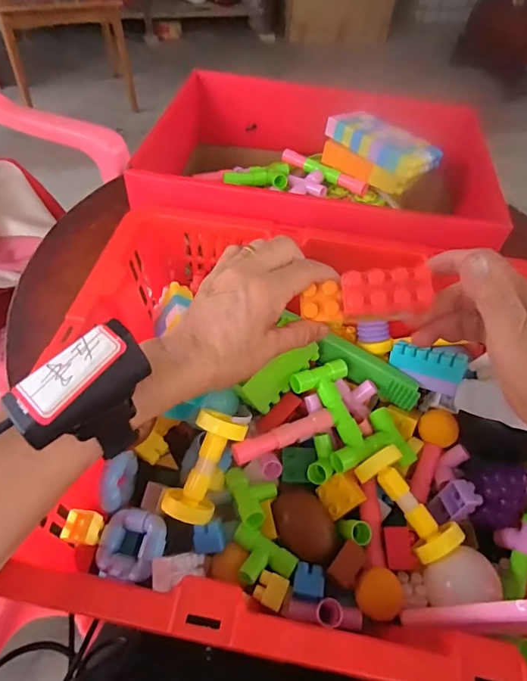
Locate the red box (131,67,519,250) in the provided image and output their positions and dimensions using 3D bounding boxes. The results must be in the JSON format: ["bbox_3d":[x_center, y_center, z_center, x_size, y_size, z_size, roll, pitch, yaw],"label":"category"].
[{"bbox_3d":[0.064,-0.215,0.565,0.390,0.100,0.311,10,52,3],"label":"red box"}]

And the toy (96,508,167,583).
[{"bbox_3d":[-0.109,0.169,0.376,0.053,0.018,0.053,6,54,12],"label":"toy"}]

